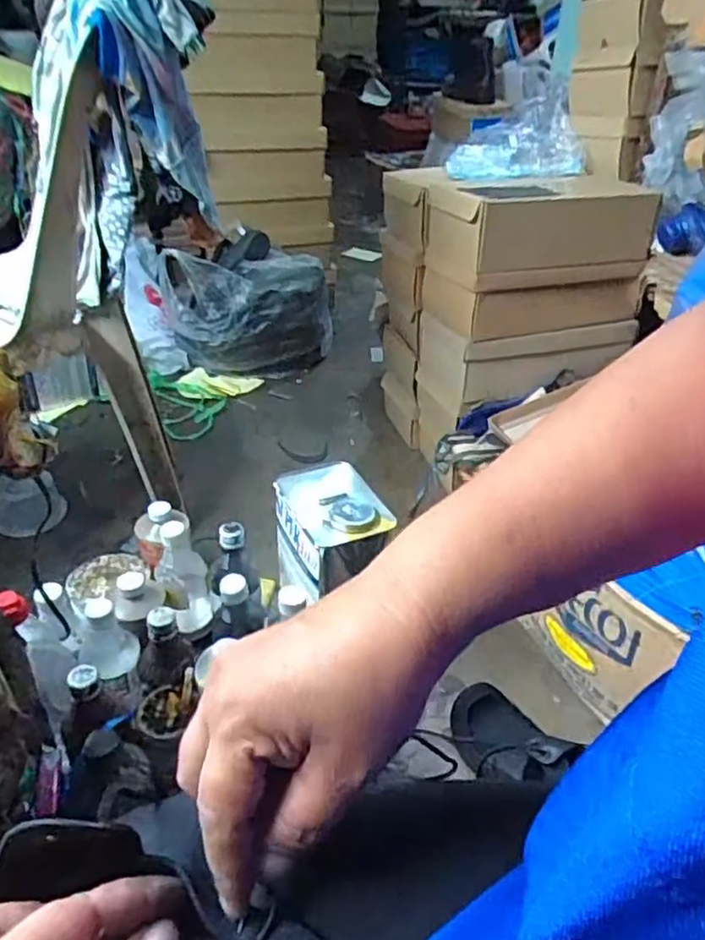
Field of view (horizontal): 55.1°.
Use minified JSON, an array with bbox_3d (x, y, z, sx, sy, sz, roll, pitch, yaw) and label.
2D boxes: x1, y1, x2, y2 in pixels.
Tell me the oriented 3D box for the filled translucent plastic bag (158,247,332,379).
[{"bbox_3d":[-0.231,-0.369,1.589,0.392,0.269,0.175,-8,35,-14],"label":"filled translucent plastic bag"}]

